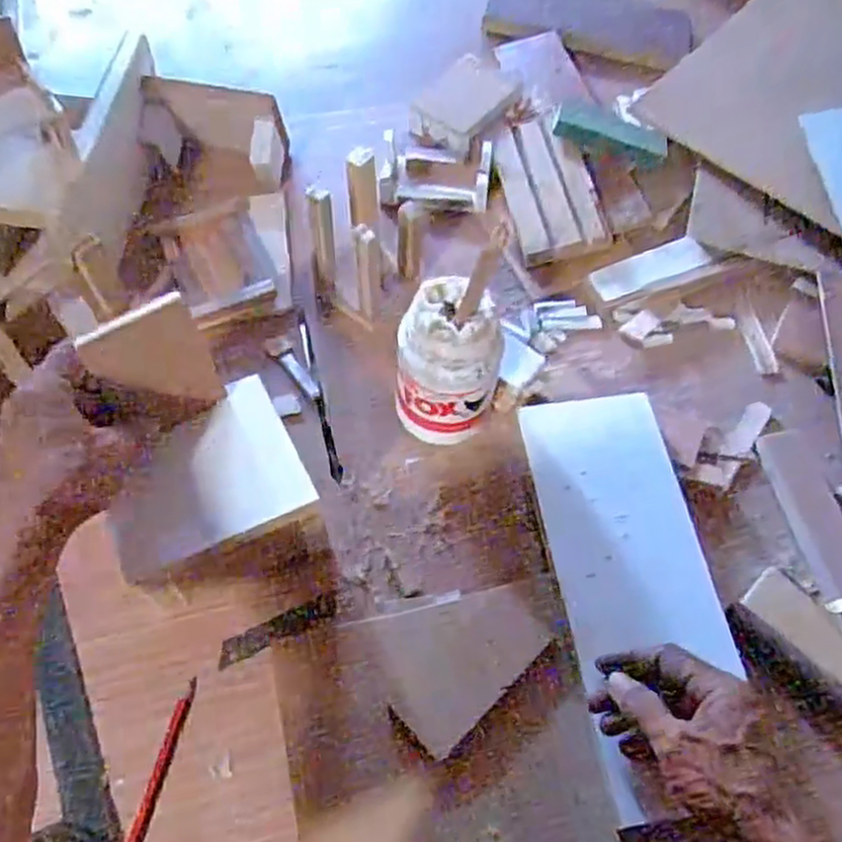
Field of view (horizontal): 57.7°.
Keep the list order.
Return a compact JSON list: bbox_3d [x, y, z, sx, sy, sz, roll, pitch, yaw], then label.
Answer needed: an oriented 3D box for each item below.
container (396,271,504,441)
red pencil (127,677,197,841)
[{"bbox_3d":[0.022,-0.039,0.585,0.076,0.132,0.071,9,61,1],"label":"container"},{"bbox_3d":[-0.173,0.238,0.492,0.011,0.007,0.136,13,62,4],"label":"red pencil"}]

